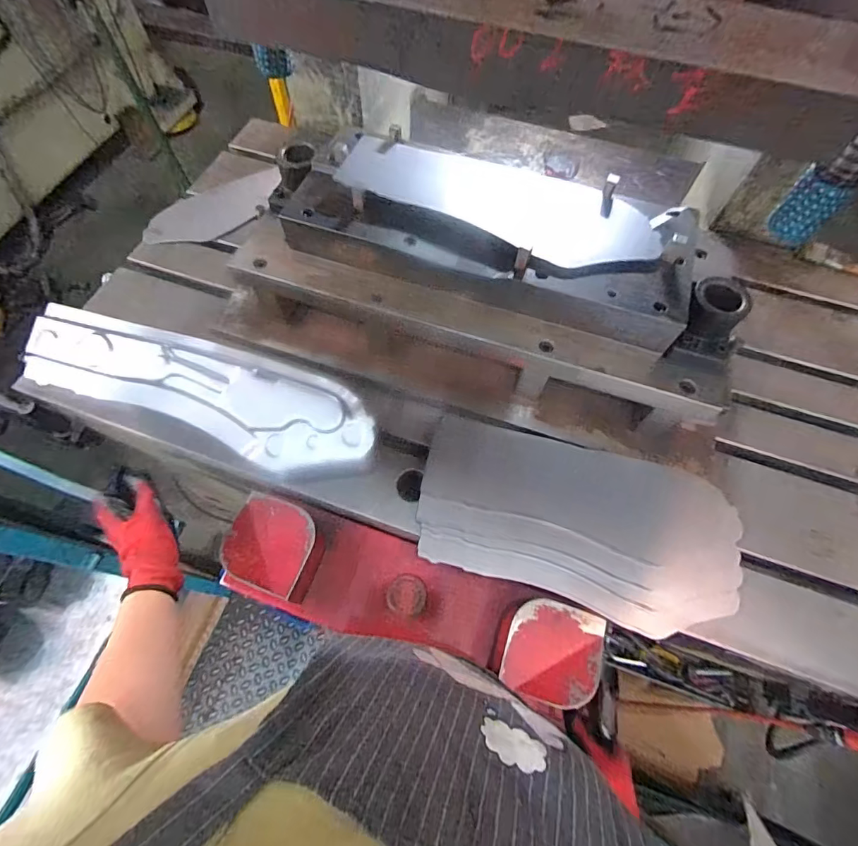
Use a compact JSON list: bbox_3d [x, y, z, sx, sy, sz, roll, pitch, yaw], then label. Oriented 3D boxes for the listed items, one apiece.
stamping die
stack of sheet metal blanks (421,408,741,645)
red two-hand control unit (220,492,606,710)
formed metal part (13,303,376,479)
[{"bbox_3d":[0.081,-0.205,0.681,0.816,0.244,0.292,16,64,8],"label":"stamping die"},{"bbox_3d":[0.212,0.141,0.641,0.444,0.062,0.228,16,64,8],"label":"stack of sheet metal blanks"},{"bbox_3d":[-0.031,0.246,0.623,0.512,0.105,0.144,16,64,9],"label":"red two-hand control unit"},{"bbox_3d":[-0.293,-0.042,0.592,0.451,0.071,0.134,21,87,-2],"label":"formed metal part"}]

